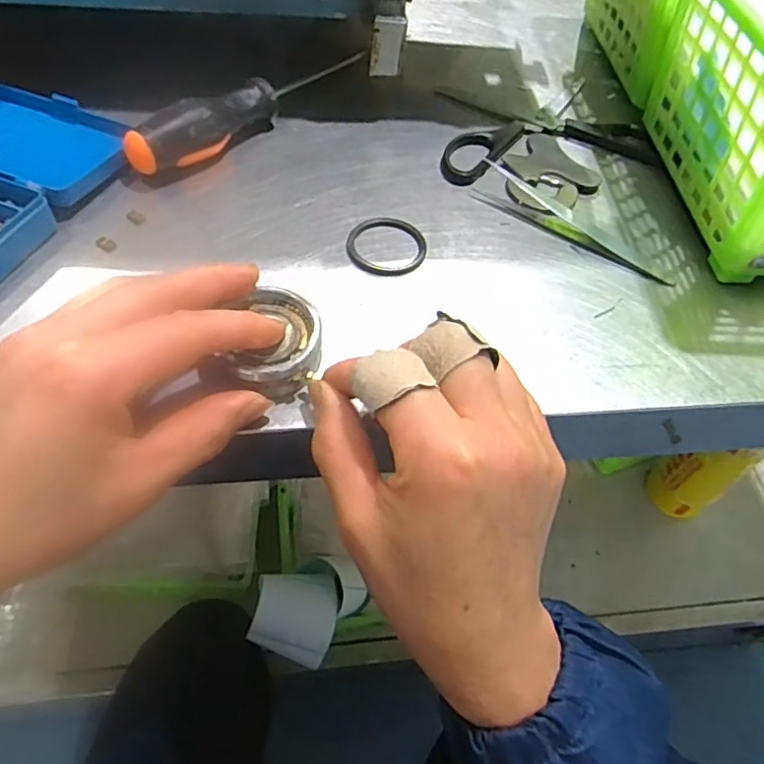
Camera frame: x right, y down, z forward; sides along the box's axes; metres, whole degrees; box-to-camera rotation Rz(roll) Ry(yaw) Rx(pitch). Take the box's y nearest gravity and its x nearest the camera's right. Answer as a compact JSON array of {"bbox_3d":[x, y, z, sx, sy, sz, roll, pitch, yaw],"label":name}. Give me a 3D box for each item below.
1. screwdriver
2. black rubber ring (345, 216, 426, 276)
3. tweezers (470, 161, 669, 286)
[{"bbox_3d":[-0.077,-0.157,0.358,0.027,0.029,0.153,41,60,19],"label":"screwdriver"},{"bbox_3d":[0.002,-0.073,0.320,0.041,0.004,0.040,16,55,3],"label":"black rubber ring"},{"bbox_3d":[0.103,-0.089,0.341,0.125,0.005,0.030,40,59,18],"label":"tweezers"}]

